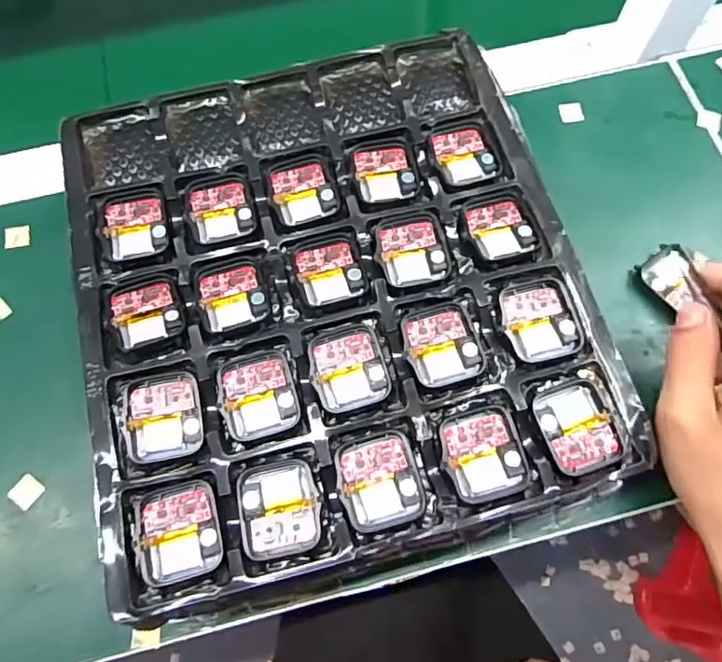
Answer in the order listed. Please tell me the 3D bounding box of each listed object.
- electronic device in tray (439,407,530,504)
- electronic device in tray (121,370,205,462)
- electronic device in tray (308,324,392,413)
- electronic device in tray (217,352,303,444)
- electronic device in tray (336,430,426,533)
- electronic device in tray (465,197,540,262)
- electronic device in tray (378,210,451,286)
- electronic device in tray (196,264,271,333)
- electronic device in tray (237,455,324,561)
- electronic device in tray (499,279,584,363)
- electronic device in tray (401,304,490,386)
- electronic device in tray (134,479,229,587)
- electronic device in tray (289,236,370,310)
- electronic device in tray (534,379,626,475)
[{"bbox_3d":[0.059,0.059,0.269,0.037,0.007,0.042,-13,70,-4],"label":"electronic device in tray"},{"bbox_3d":[-0.098,0.042,0.276,0.037,0.006,0.042,-11,70,-3],"label":"electronic device in tray"},{"bbox_3d":[-0.006,0.018,0.285,0.037,0.004,0.042,-14,70,-4],"label":"electronic device in tray"},{"bbox_3d":[-0.052,0.031,0.281,0.036,0.005,0.042,-17,70,-5],"label":"electronic device in tray"},{"bbox_3d":[0.009,0.070,0.263,0.037,0.007,0.043,-14,70,-4],"label":"electronic device in tray"},{"bbox_3d":[0.077,-0.058,0.311,0.034,0.004,0.040,-14,70,-4],"label":"electronic device in tray"},{"bbox_3d":[0.029,-0.046,0.309,0.036,0.004,0.043,-11,70,-3],"label":"electronic device in tray"},{"bbox_3d":[-0.069,-0.019,0.300,0.034,0.004,0.037,-19,70,-6],"label":"electronic device in tray"},{"bbox_3d":[-0.038,0.083,0.263,0.036,0.005,0.042,-12,70,-3],"label":"electronic device in tray"},{"bbox_3d":[0.092,-0.006,0.290,0.037,0.005,0.042,-13,70,-4],"label":"electronic device in tray"},{"bbox_3d":[0.042,0.007,0.288,0.038,0.006,0.042,-14,70,-4],"label":"electronic device in tray"},{"bbox_3d":[-0.083,0.092,0.257,0.037,0.006,0.043,-14,70,-4],"label":"electronic device in tray"},{"bbox_3d":[-0.018,-0.032,0.304,0.036,0.004,0.042,-16,70,-5],"label":"electronic device in tray"},{"bbox_3d":[0.105,0.047,0.273,0.033,0.005,0.044,-16,70,-5],"label":"electronic device in tray"}]

